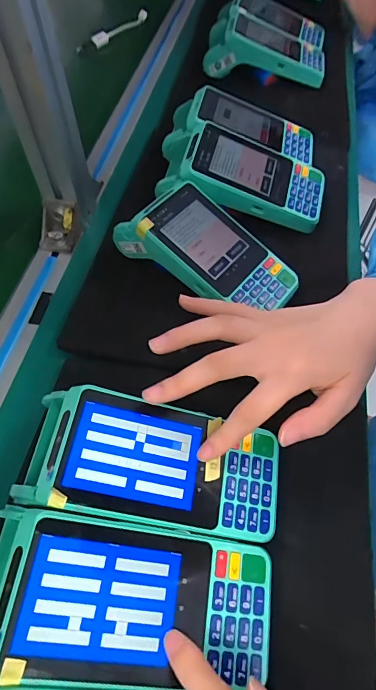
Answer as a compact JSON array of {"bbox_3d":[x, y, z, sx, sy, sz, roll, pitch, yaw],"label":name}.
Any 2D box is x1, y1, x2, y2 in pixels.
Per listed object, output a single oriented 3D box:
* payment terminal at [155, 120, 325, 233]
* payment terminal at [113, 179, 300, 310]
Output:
[{"bbox_3d":[0.050,-0.175,0.409,0.186,0.062,0.092,15,60,11],"label":"payment terminal"},{"bbox_3d":[0.019,-0.086,0.364,0.163,0.066,0.076,33,65,20],"label":"payment terminal"}]

